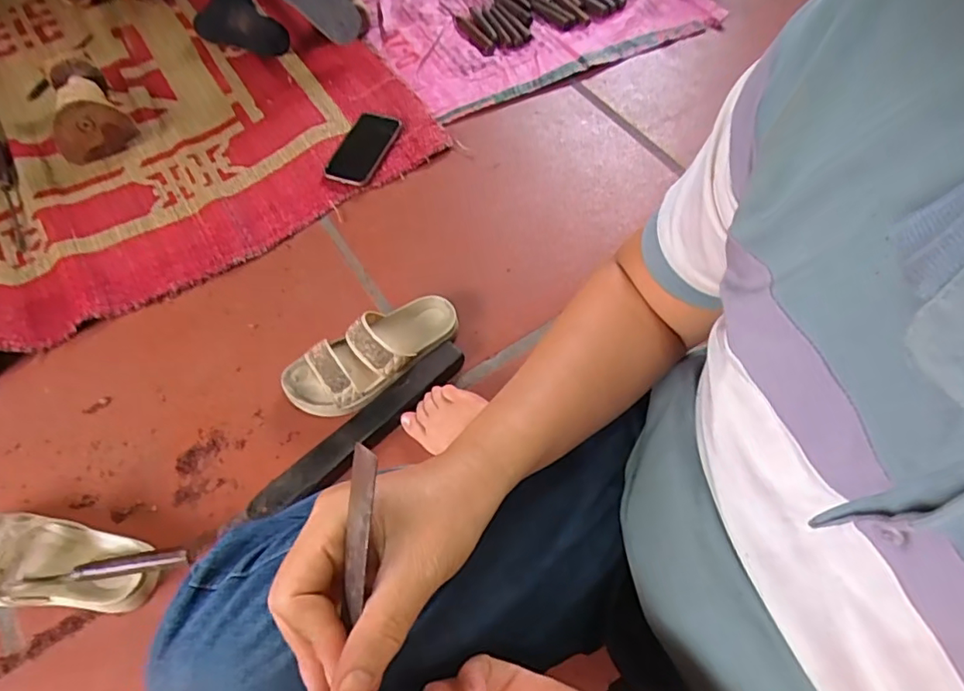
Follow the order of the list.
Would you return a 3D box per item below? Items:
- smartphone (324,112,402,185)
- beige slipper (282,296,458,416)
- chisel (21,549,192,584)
[{"bbox_3d":[-0.189,-0.316,0.891,0.078,0.016,0.148,22,62,11],"label":"smartphone"},{"bbox_3d":[-0.130,0.008,0.686,0.226,0.074,0.091,-26,64,-15],"label":"beige slipper"},{"bbox_3d":[-0.373,0.220,0.554,0.163,0.022,0.020,-7,59,-4],"label":"chisel"}]

